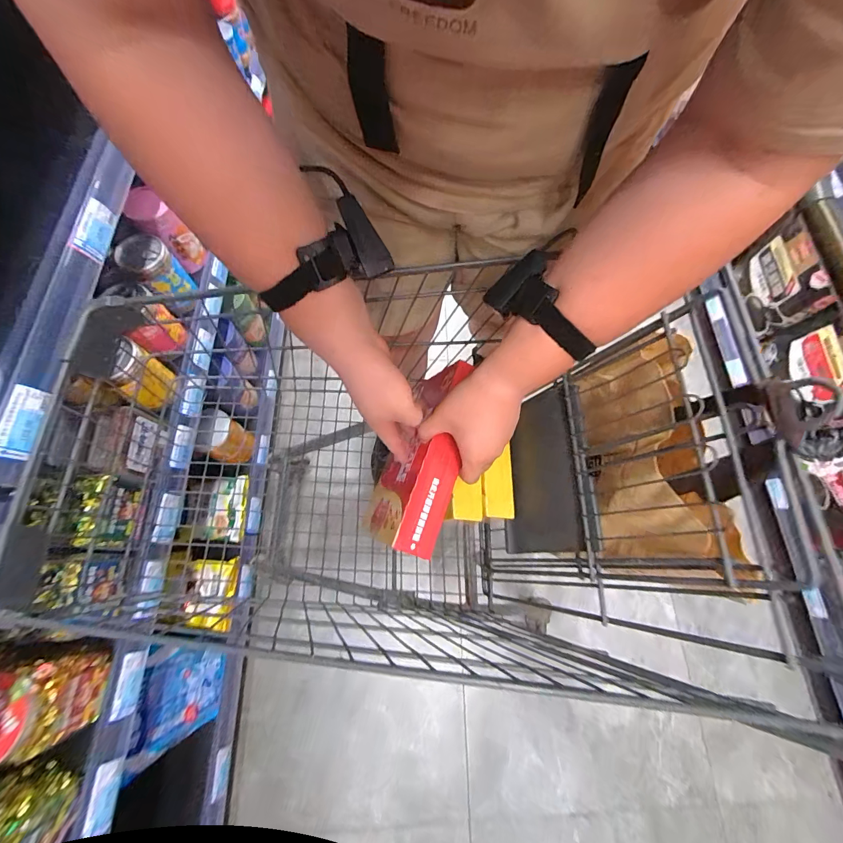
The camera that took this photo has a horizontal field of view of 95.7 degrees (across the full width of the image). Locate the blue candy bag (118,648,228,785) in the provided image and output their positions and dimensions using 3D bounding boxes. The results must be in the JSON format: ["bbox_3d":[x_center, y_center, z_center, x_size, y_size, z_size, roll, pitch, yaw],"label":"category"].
[{"bbox_3d":[-0.476,0.536,0.738,0.075,0.190,0.170,-17,65,19],"label":"blue candy bag"}]

